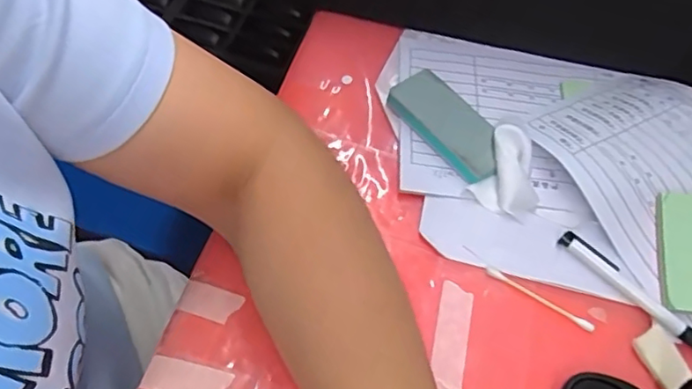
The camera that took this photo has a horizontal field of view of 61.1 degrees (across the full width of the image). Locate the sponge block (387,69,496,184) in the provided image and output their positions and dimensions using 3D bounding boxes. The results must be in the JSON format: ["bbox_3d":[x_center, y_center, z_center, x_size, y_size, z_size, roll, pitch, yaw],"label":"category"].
[{"bbox_3d":[0.072,-0.049,0.411,0.043,0.021,0.092,-33,67,-23],"label":"sponge block"}]

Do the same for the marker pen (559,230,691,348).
[{"bbox_3d":[0.190,0.070,0.362,0.134,0.012,0.014,41,63,19],"label":"marker pen"}]

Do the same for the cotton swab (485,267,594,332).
[{"bbox_3d":[0.120,0.065,0.364,0.073,0.006,0.005,27,60,14],"label":"cotton swab"}]

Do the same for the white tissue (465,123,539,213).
[{"bbox_3d":[0.113,-0.016,0.396,0.043,0.023,0.059,27,59,11],"label":"white tissue"}]

